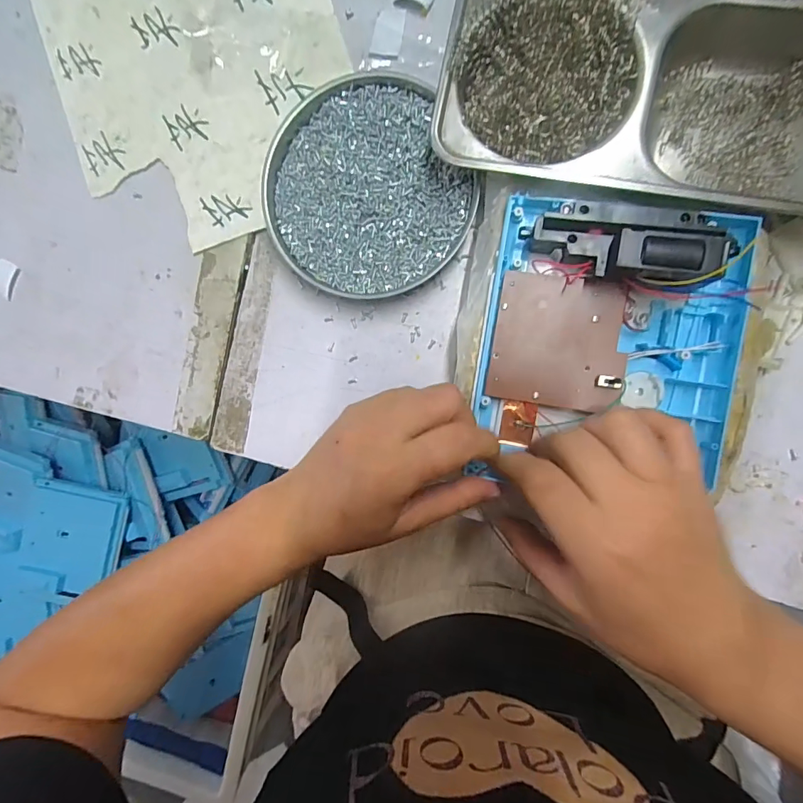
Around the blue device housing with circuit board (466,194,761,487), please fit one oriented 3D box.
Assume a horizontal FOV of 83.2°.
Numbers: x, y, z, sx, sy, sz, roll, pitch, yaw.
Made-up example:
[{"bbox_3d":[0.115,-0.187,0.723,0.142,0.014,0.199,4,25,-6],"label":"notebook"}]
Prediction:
[{"bbox_3d":[0.114,-0.035,0.244,0.131,0.039,0.140,8,95,8],"label":"blue device housing with circuit board"}]

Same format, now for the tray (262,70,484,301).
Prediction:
[{"bbox_3d":[-0.025,-0.136,0.297,0.127,0.020,0.133,1,94,9],"label":"tray"}]

